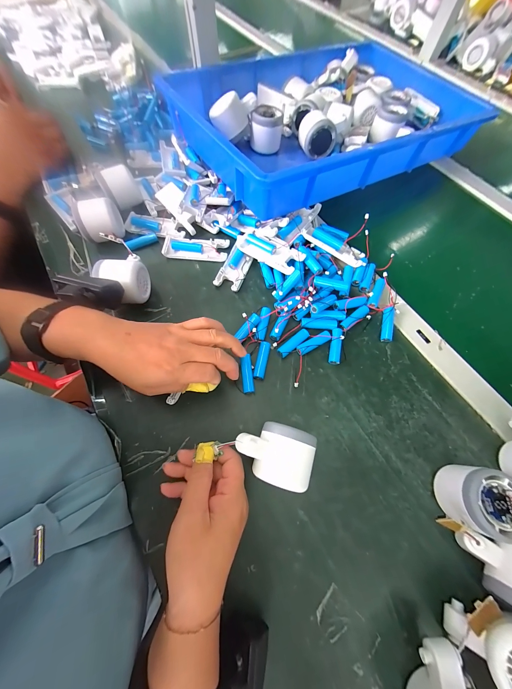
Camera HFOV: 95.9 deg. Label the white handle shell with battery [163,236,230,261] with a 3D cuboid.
[{"bbox_3d":[-0.099,-0.159,0.381,0.106,0.013,0.038,6,68,1],"label":"white handle shell with battery"}]

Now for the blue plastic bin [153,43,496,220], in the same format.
[{"bbox_3d":[0.148,-0.466,0.453,0.566,0.088,0.389,-31,72,-12],"label":"blue plastic bin"}]

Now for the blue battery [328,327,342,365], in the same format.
[{"bbox_3d":[0.109,0.001,0.316,0.015,0.014,0.050,13,79,4],"label":"blue battery"}]

